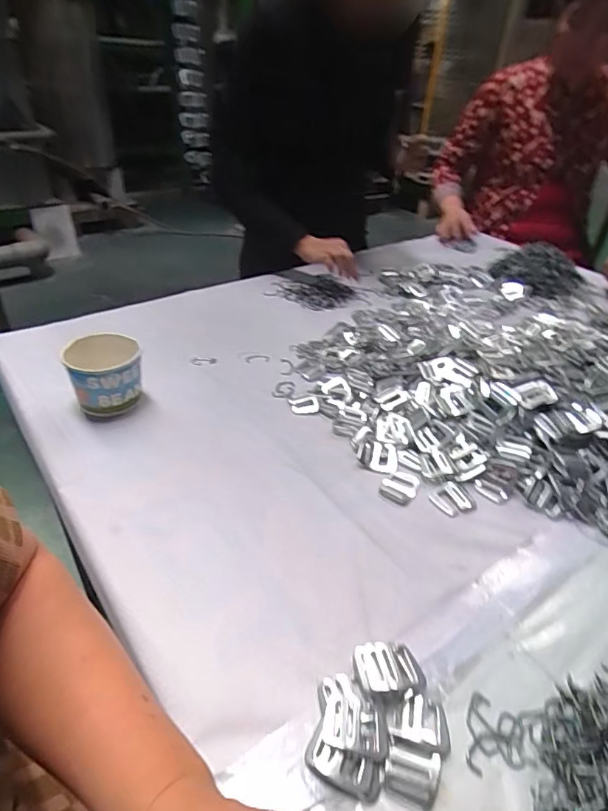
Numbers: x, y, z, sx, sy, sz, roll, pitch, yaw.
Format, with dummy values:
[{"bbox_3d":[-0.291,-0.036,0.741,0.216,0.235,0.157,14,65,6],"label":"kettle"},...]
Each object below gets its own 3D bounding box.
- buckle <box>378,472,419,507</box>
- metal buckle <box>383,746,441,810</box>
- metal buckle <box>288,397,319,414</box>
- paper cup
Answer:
[{"bbox_3d":[0.108,0.093,0.551,0.038,0.004,0.049,16,39,17],"label":"buckle"},{"bbox_3d":[0.073,0.251,0.329,0.035,0.004,0.034,14,39,15],"label":"metal buckle"},{"bbox_3d":[0.000,0.000,0.660,0.038,0.007,0.028,-5,38,-9],"label":"metal buckle"},{"bbox_3d":[-0.254,-0.038,0.629,0.085,0.084,0.086,2,37,-1],"label":"paper cup"}]

